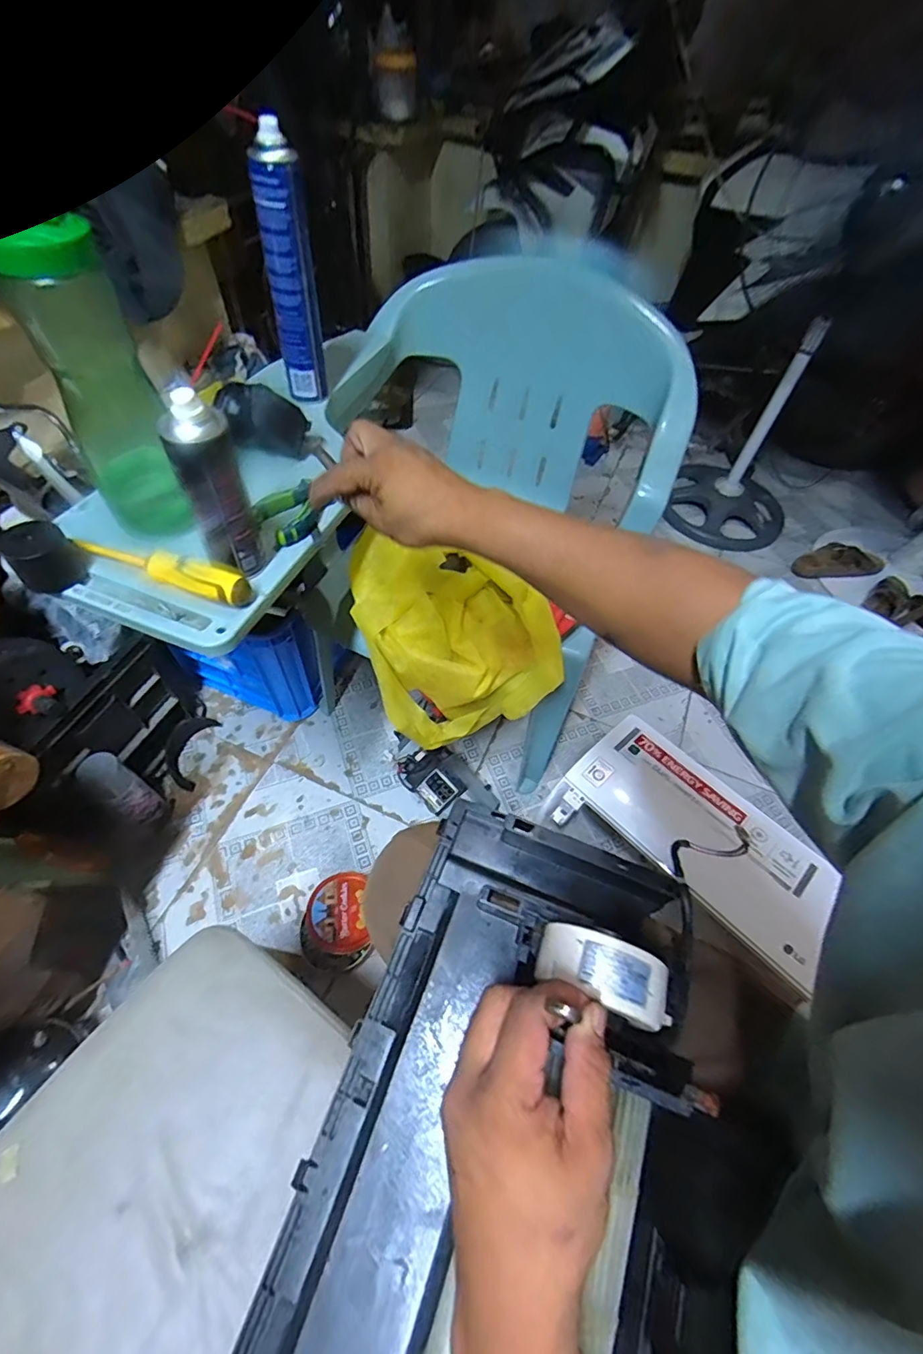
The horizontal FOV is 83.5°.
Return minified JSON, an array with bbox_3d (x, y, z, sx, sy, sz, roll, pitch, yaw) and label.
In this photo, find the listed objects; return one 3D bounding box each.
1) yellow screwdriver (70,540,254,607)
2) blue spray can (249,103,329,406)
[{"bbox_3d":[-0.282,-0.104,0.490,0.172,0.025,0.034,16,56,7],"label":"yellow screwdriver"},{"bbox_3d":[-0.194,-0.453,0.600,0.050,0.243,0.042,-32,64,-23],"label":"blue spray can"}]

